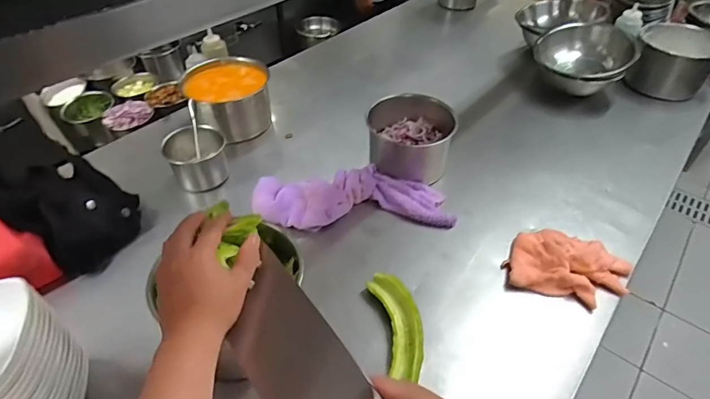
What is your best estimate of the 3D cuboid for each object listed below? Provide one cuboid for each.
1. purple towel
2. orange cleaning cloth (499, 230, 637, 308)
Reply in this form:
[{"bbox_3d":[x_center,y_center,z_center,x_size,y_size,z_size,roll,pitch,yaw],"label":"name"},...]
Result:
[{"bbox_3d":[-0.007,-0.004,0.804,0.356,0.057,0.125,-1,43,-1],"label":"purple towel"},{"bbox_3d":[0.344,0.105,0.692,0.177,0.039,0.122,19,47,20],"label":"orange cleaning cloth"}]

